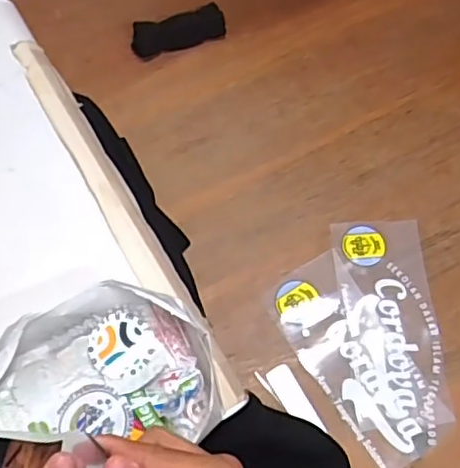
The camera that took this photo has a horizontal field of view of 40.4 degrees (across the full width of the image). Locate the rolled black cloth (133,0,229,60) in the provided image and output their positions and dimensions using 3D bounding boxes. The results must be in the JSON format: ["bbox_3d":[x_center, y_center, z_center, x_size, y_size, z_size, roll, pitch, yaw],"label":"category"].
[{"bbox_3d":[-0.071,-0.277,0.861,0.128,0.029,0.043,-20,71,-8],"label":"rolled black cloth"}]

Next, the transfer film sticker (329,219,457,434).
[{"bbox_3d":[0.190,0.101,0.739,0.110,0.010,0.243,-5,70,-4],"label":"transfer film sticker"}]

